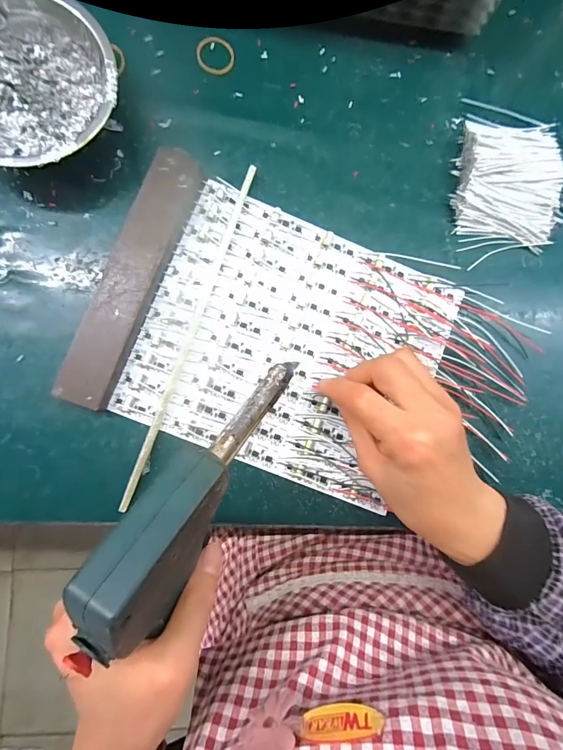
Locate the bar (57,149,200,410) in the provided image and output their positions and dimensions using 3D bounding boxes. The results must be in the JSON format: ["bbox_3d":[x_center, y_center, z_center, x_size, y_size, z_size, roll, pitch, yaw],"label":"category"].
[{"bbox_3d":[-0.110,-0.074,0.269,0.035,0.017,0.199,21,84,-5],"label":"bar"}]

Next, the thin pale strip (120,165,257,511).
[{"bbox_3d":[-0.069,-0.032,0.274,0.008,0.009,0.273,20,85,-5],"label":"thin pale strip"}]

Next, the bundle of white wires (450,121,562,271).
[{"bbox_3d":[0.199,-0.166,0.312,0.098,0.018,0.114,0,87,-7],"label":"bundle of white wires"}]

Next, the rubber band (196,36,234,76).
[{"bbox_3d":[-0.054,-0.261,0.292,0.030,0.004,0.031,0,87,-7],"label":"rubber band"}]

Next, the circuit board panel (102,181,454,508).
[{"bbox_3d":[0.012,-0.023,0.286,0.225,0.007,0.193,22,84,-5],"label":"circuit board panel"}]

